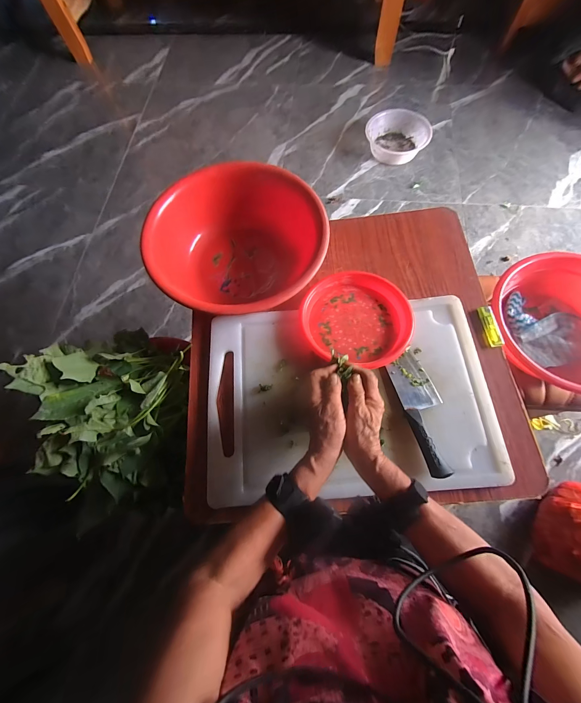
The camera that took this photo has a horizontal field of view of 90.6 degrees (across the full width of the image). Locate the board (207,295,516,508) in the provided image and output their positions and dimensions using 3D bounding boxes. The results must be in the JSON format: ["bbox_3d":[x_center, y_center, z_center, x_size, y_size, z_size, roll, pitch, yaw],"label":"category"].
[{"bbox_3d":[0.098,0.068,0.496,0.472,0.017,0.322,-5,71,0],"label":"board"}]

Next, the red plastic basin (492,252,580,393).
[{"bbox_3d":[0.576,-0.053,0.607,0.316,0.086,0.292,-1,71,2],"label":"red plastic basin"}]

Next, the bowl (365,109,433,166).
[{"bbox_3d":[0.467,-0.950,1.274,0.221,0.103,0.240,-1,71,2],"label":"bowl"}]

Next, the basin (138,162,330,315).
[{"bbox_3d":[-0.099,-0.196,0.554,0.304,0.118,0.311,-1,71,2],"label":"basin"}]

